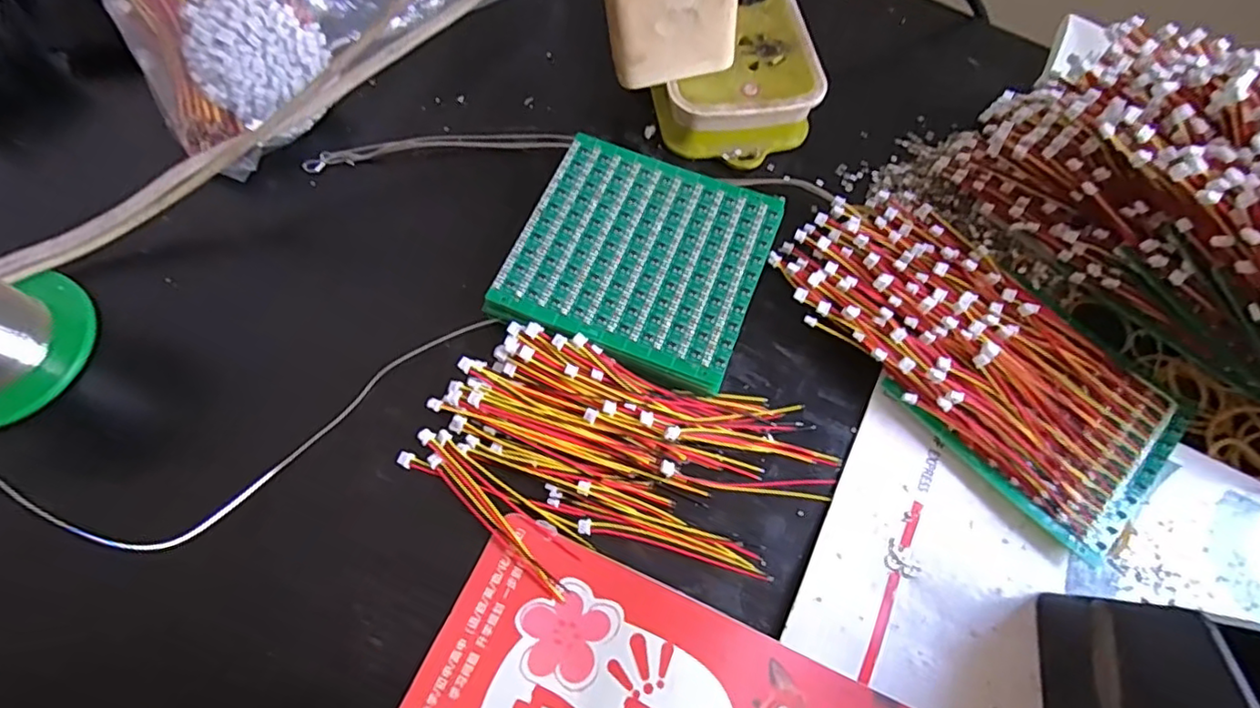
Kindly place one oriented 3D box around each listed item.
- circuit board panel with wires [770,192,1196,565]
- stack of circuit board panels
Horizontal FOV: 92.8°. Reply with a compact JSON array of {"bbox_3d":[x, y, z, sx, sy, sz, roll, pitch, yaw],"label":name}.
[{"bbox_3d":[0.144,-0.004,0.254,0.168,0.020,0.083,42,71,13],"label":"circuit board panel with wires"},{"bbox_3d":[0.005,-0.040,0.260,0.099,0.017,0.097,22,68,6],"label":"stack of circuit board panels"}]

